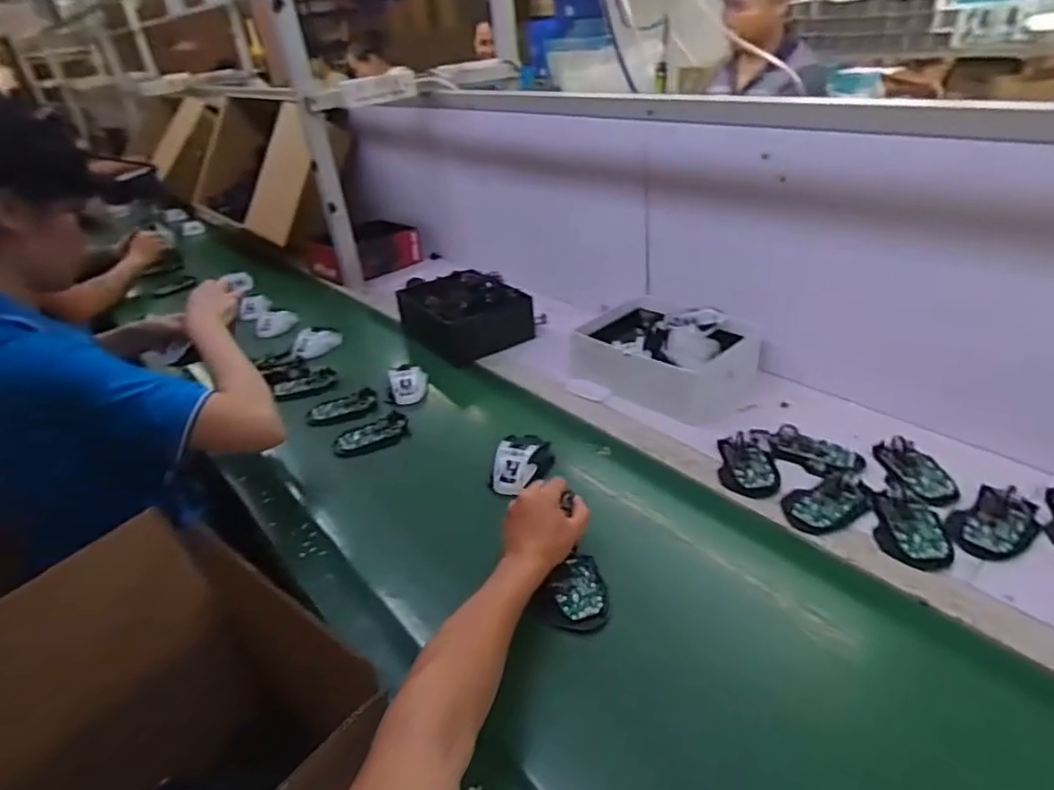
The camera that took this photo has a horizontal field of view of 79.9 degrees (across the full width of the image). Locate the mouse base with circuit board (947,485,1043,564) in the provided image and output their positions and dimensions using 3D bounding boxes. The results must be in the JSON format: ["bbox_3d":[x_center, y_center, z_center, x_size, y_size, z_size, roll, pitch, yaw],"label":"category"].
[{"bbox_3d":[0.513,0.136,0.689,0.113,0.015,0.073,-28,37,-30],"label":"mouse base with circuit board"}]

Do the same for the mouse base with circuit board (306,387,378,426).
[{"bbox_3d":[-0.306,0.018,1.046,0.111,0.022,0.062,-13,31,-10],"label":"mouse base with circuit board"}]

